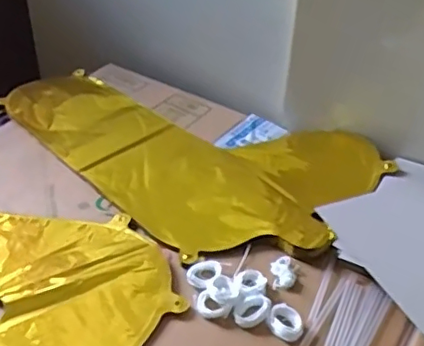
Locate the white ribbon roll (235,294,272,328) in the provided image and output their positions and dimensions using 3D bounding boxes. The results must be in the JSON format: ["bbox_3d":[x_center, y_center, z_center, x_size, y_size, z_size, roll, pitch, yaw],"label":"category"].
[{"bbox_3d":[0.031,0.105,0.446,0.029,0.008,0.021,-22,45,-26],"label":"white ribbon roll"}]

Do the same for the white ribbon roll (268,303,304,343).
[{"bbox_3d":[0.056,0.112,0.441,0.027,0.008,0.025,1,40,-1],"label":"white ribbon roll"}]

